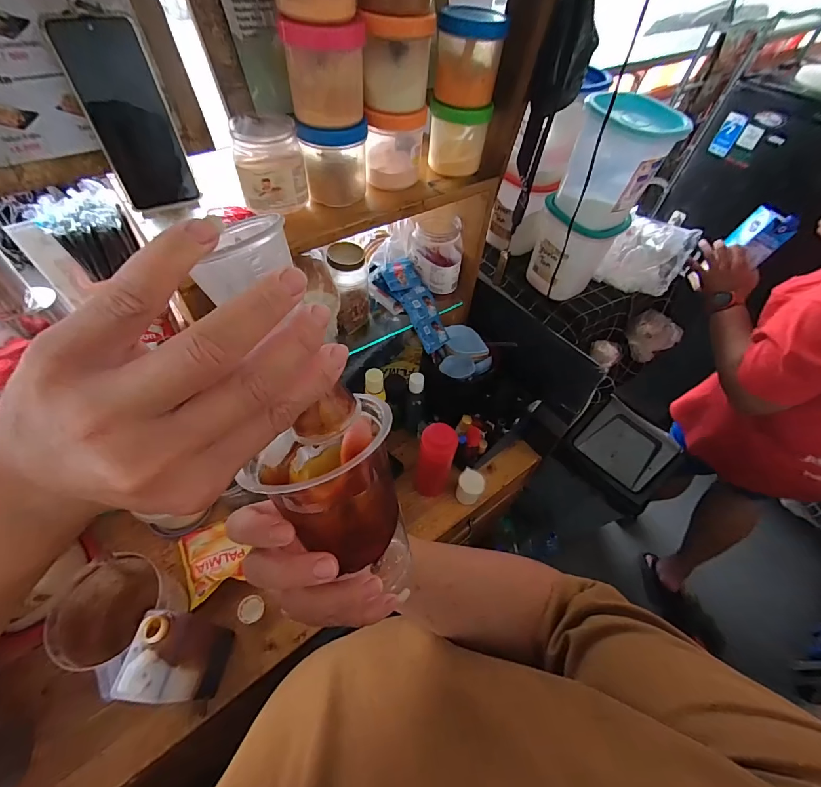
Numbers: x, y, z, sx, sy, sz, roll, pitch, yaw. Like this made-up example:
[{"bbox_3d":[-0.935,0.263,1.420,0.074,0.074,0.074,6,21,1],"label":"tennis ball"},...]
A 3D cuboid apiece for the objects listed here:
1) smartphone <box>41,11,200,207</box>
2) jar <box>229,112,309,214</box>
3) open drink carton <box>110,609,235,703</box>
[{"bbox_3d":[-0.283,-0.279,0.395,0.074,0.157,0.007,-25,43,-22],"label":"smartphone"},{"bbox_3d":[-0.174,-0.287,0.480,0.077,0.083,0.080,-12,57,-13],"label":"jar"},{"bbox_3d":[-0.312,0.361,0.528,0.057,0.220,0.090,3,54,-3],"label":"open drink carton"}]

